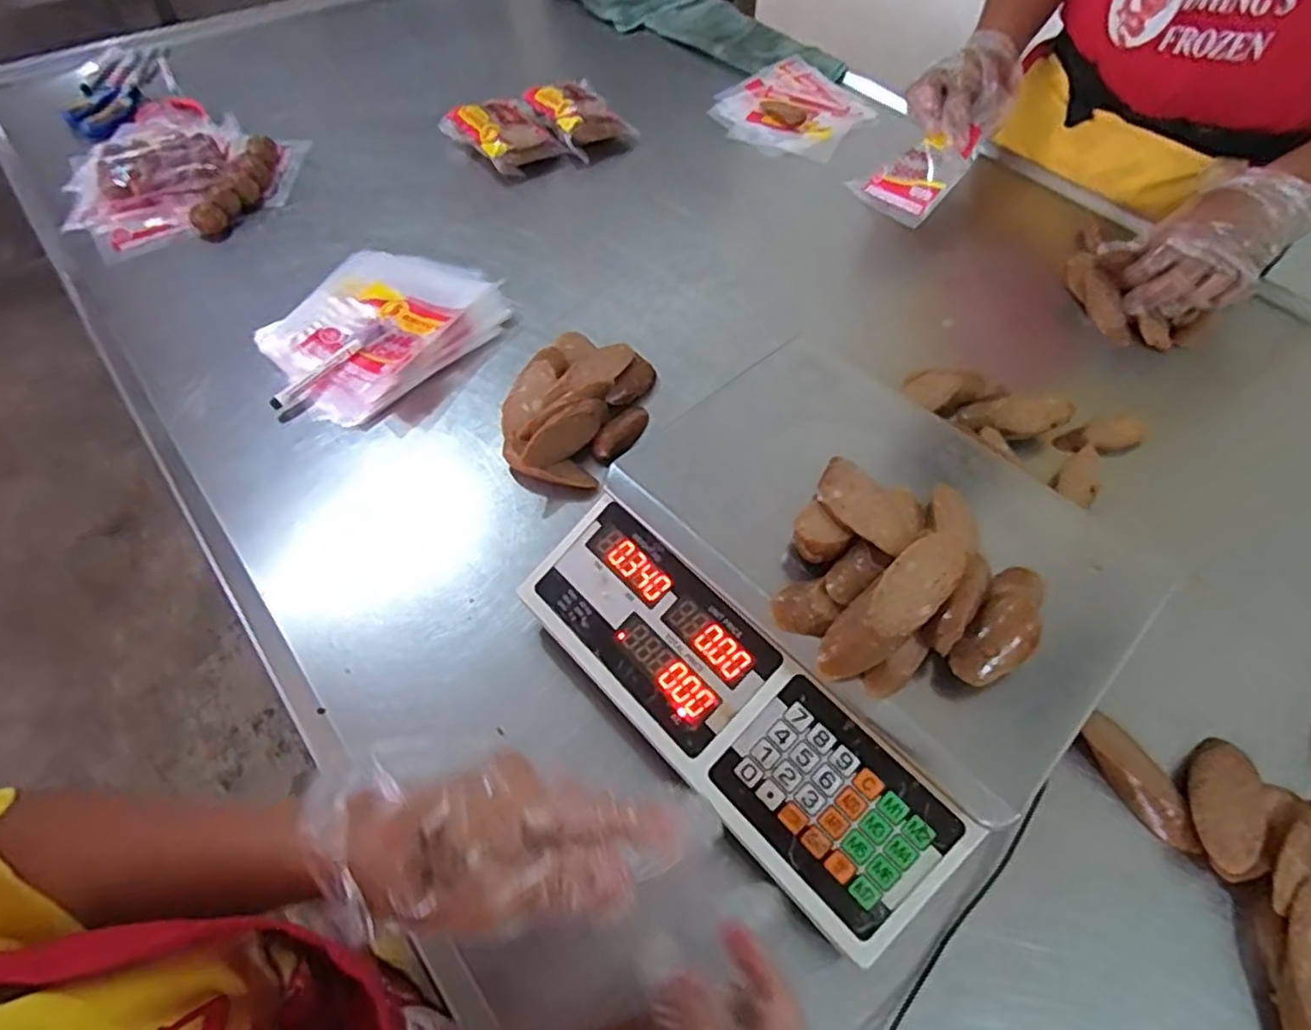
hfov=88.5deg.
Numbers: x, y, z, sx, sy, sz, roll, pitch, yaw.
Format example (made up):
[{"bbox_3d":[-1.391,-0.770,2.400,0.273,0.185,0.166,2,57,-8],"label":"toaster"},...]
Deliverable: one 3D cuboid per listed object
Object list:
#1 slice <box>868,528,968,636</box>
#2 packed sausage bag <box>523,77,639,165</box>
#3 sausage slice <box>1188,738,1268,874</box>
[{"bbox_3d":[0.149,0.038,0.380,0.032,0.009,0.073,40,76,22],"label":"slice"},{"bbox_3d":[-0.104,-0.556,0.942,0.120,0.069,0.141,-37,64,-23],"label":"packed sausage bag"},{"bbox_3d":[0.382,0.193,0.452,0.041,0.013,0.093,21,49,28],"label":"sausage slice"}]

